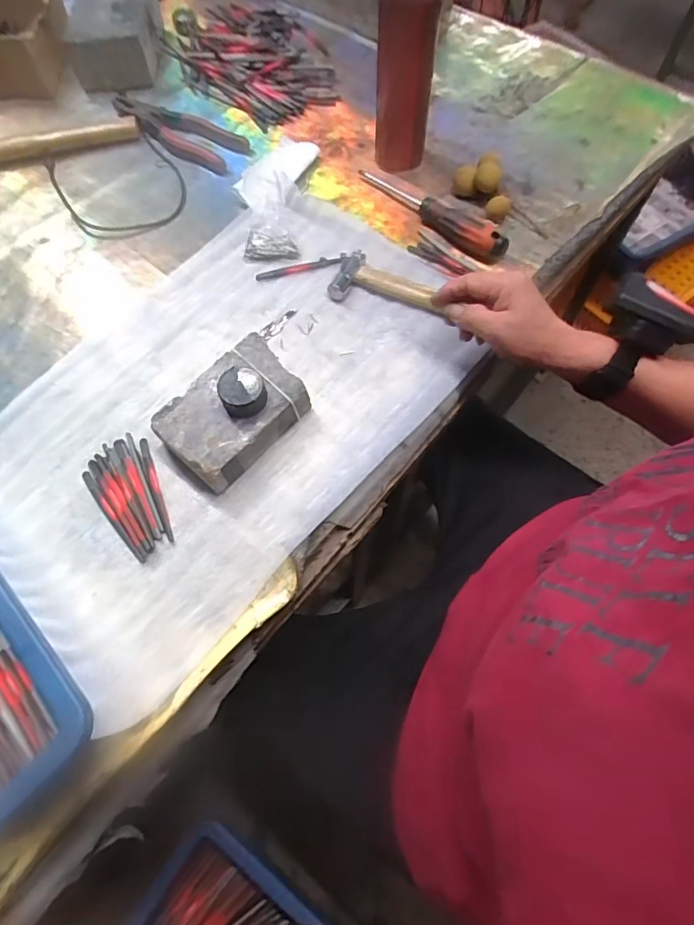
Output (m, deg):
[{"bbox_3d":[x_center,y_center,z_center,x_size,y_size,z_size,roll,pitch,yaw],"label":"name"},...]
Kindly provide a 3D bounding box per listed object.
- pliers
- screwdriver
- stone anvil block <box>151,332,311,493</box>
[{"bbox_3d":[-0.226,-0.433,0.644,0.209,0.016,0.072,27,70,13],"label":"pliers"},{"bbox_3d":[0.092,-0.286,0.548,0.028,0.034,0.200,-37,70,-14],"label":"screwdriver"},{"bbox_3d":[-0.099,-0.047,0.434,0.082,0.057,0.122,40,73,17],"label":"stone anvil block"}]

